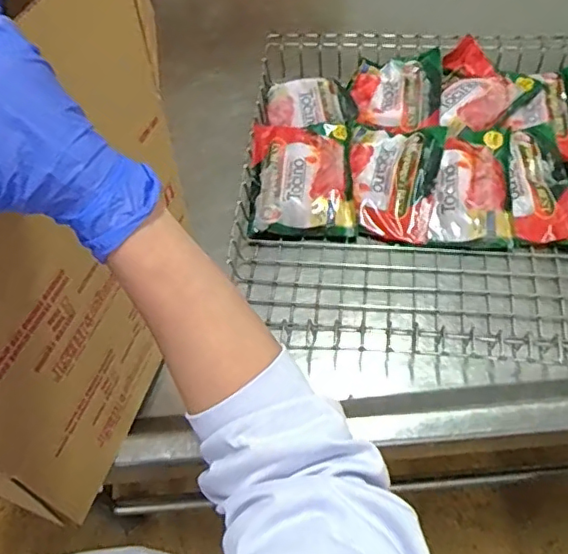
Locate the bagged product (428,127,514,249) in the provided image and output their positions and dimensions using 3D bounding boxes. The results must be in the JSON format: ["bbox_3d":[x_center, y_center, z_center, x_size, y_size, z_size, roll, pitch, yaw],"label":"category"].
[{"bbox_3d":[0.208,-0.104,0.650,0.082,0.034,0.143,3,60,5],"label":"bagged product"}]

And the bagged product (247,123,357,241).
[{"bbox_3d":[0.025,-0.115,0.685,0.120,0.049,0.142,2,60,5],"label":"bagged product"}]

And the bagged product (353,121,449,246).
[{"bbox_3d":[0.125,-0.115,0.671,0.102,0.035,0.142,11,61,10],"label":"bagged product"}]

